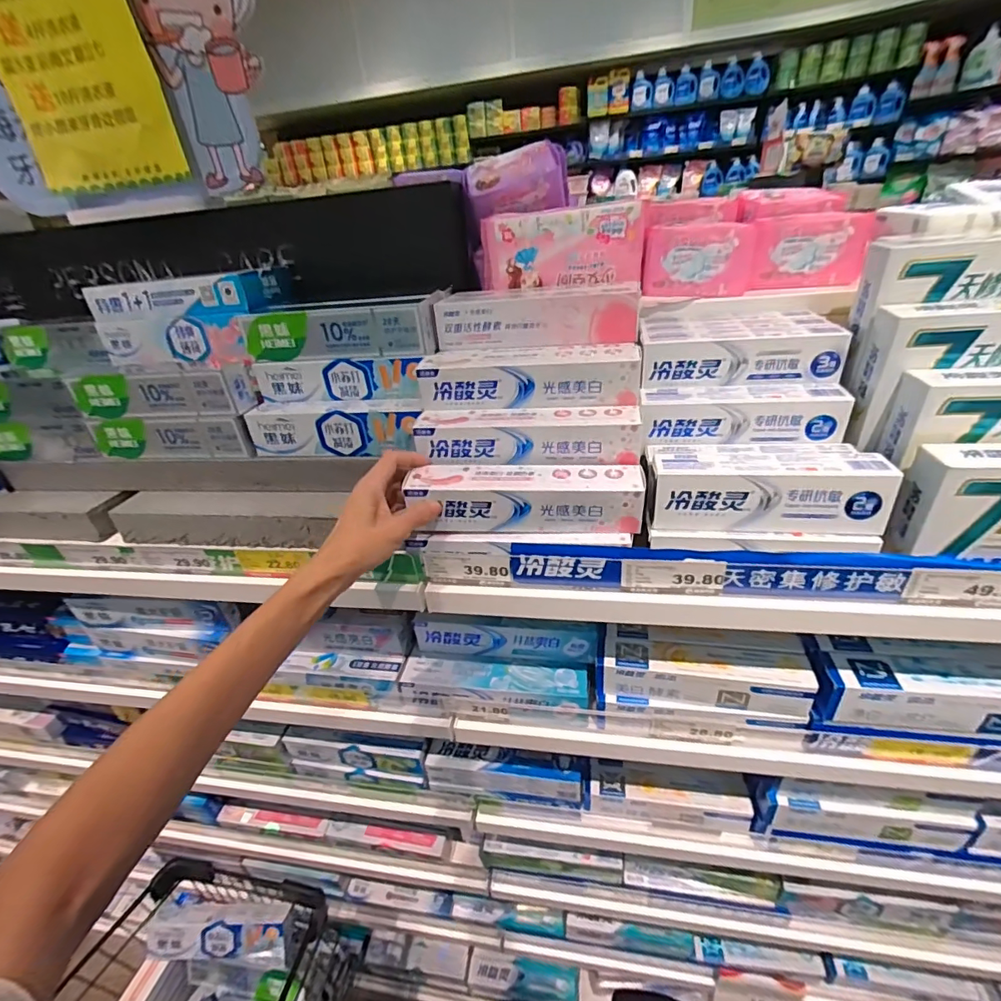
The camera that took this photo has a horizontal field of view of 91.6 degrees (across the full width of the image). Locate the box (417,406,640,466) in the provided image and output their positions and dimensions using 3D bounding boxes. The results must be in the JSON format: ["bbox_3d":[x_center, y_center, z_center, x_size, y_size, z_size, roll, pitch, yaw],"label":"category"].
[{"bbox_3d":[0.027,-0.064,0.505,0.229,0.050,0.043,0,31,12],"label":"box"}]

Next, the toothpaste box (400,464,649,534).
[{"bbox_3d":[0.022,0.000,0.479,0.221,0.059,0.041,1,31,8],"label":"toothpaste box"}]

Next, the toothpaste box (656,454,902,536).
[{"bbox_3d":[0.240,-0.008,0.445,0.190,0.060,0.043,1,31,13],"label":"toothpaste box"}]

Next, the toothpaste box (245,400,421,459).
[{"bbox_3d":[-0.195,-0.088,0.594,0.220,0.058,0.045,1,31,13],"label":"toothpaste box"}]

